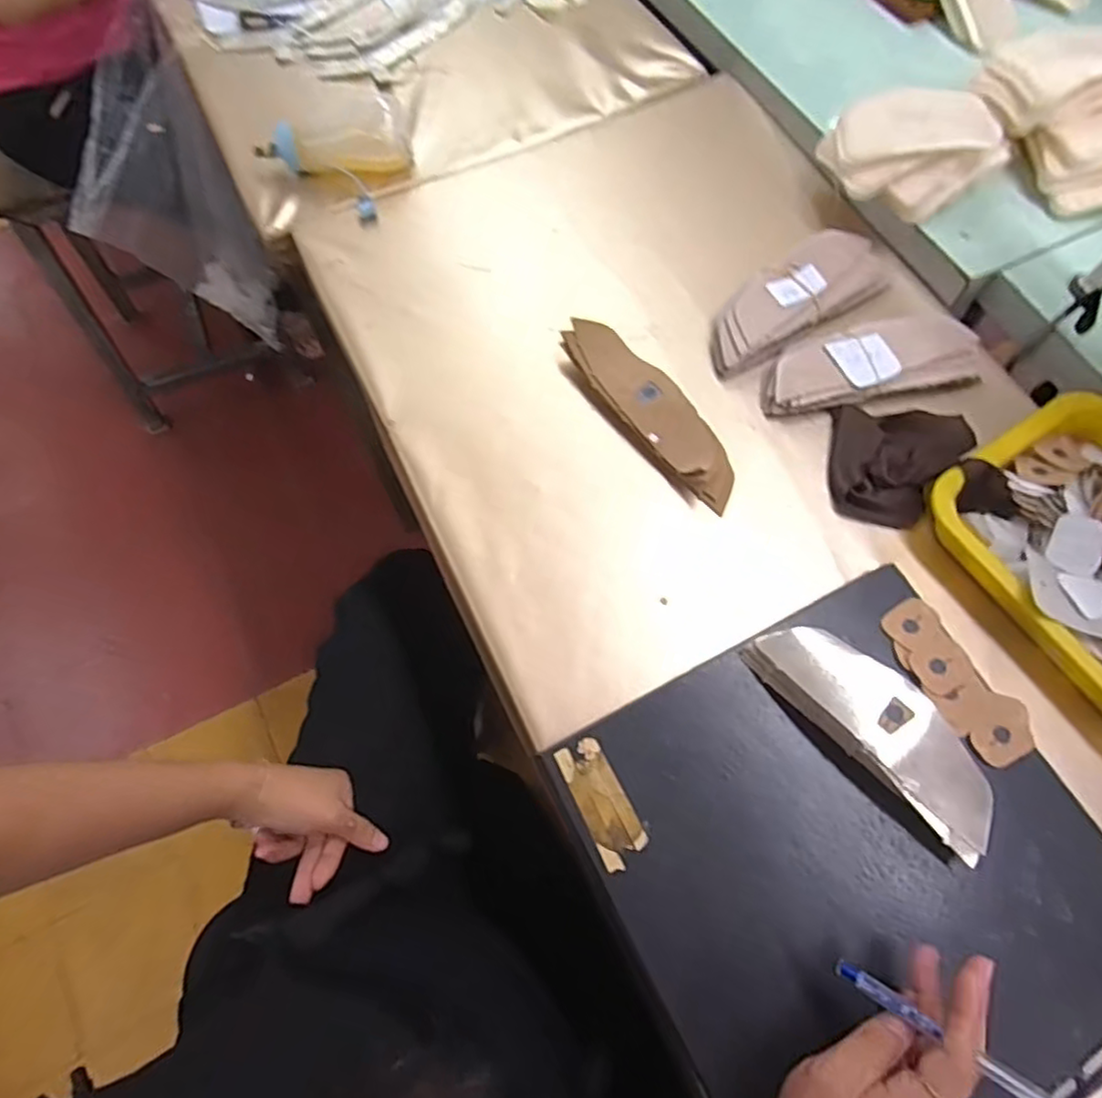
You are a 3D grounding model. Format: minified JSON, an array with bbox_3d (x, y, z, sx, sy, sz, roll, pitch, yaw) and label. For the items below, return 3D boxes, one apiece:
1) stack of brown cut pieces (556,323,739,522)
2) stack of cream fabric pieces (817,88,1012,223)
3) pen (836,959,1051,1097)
[{"bbox_3d":[0.085,-0.119,0.568,0.056,0.028,0.200,-39,74,-15],"label":"stack of brown cut pieces"},{"bbox_3d":[0.342,-0.366,0.616,0.166,0.066,0.103,14,69,4],"label":"stack of cream fabric pieces"},{"bbox_3d":[0.212,0.253,0.327,0.141,0.009,0.009,17,67,45],"label":"pen"}]

